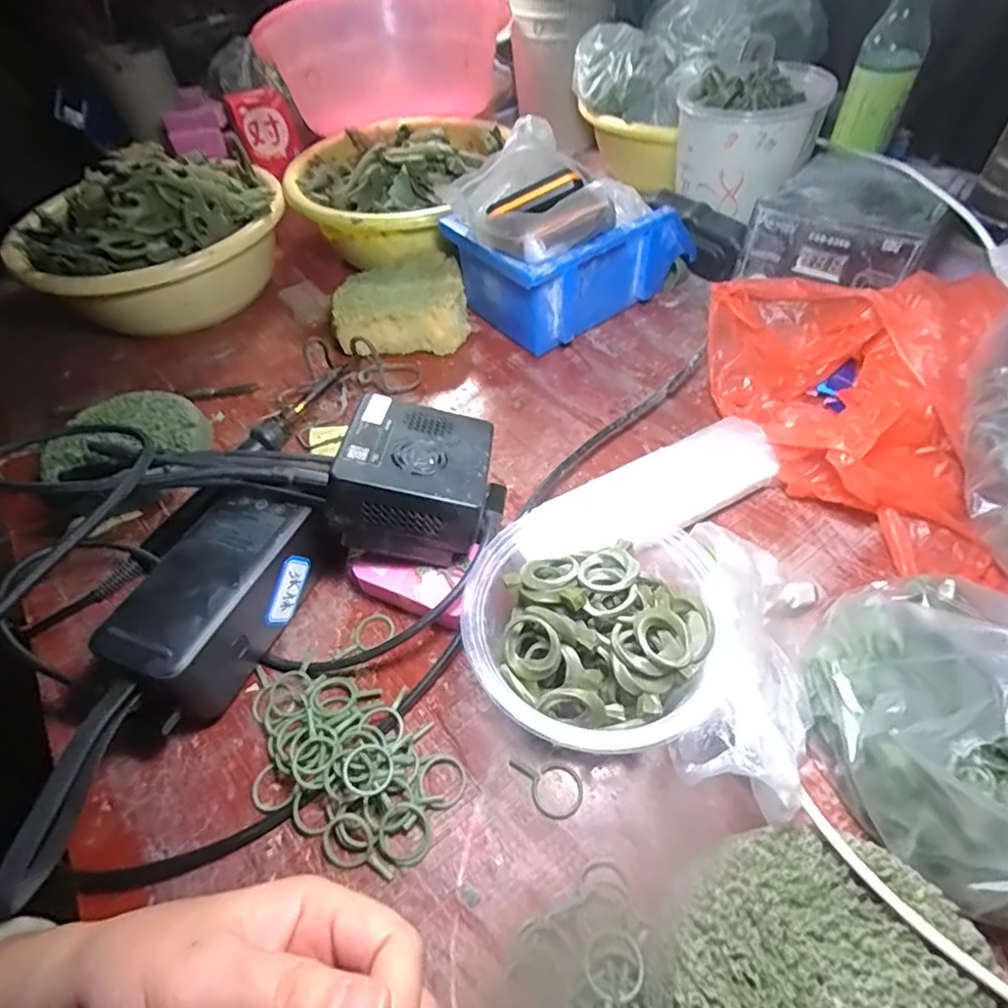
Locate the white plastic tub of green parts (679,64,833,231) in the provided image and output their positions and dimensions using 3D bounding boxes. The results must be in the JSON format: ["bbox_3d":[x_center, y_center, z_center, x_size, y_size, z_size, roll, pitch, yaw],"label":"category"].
[{"bbox_3d":[0.199,-0.304,0.459,0.106,0.084,0.089,28,60,26],"label":"white plastic tub of green parts"}]

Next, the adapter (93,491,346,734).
[{"bbox_3d":[-0.144,0.050,0.291,0.048,0.055,0.120,13,53,16],"label":"adapter"}]

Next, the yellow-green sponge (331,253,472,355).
[{"bbox_3d":[-0.086,-0.163,0.467,0.107,0.046,0.085,-9,51,-2],"label":"yellow-green sponge"}]

